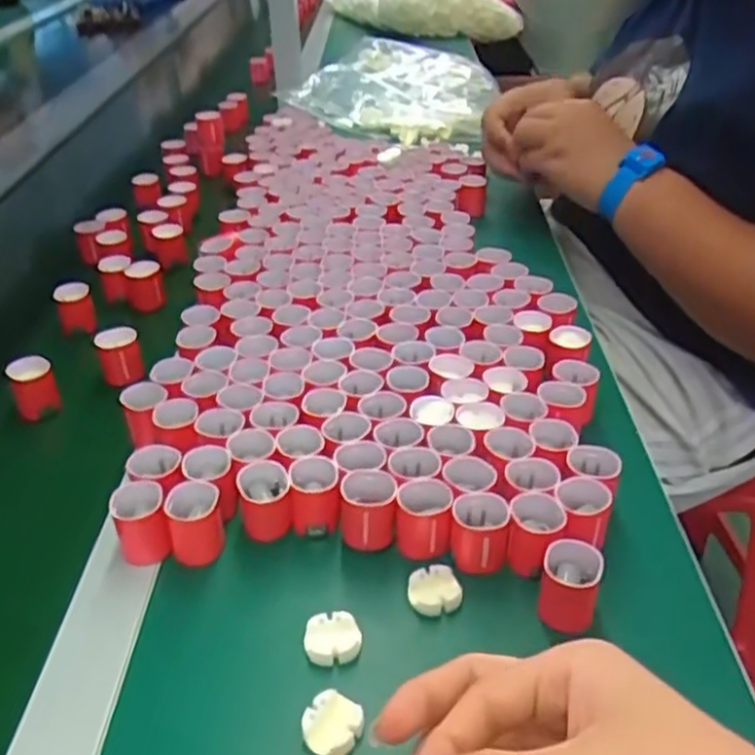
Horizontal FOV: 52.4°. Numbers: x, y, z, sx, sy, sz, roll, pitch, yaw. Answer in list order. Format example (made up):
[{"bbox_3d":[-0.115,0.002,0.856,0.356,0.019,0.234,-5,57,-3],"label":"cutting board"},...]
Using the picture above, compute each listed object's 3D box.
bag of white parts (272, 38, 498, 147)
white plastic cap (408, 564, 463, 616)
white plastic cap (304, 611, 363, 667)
[{"bbox_3d":[0.052,-0.462,1.219,0.287,0.065,0.417,9,35,13],"label":"bag of white parts"},{"bbox_3d":[0.030,0.112,0.404,0.028,0.010,0.024,-3,34,-4],"label":"white plastic cap"},{"bbox_3d":[-0.022,0.128,0.377,0.027,0.008,0.025,0,34,0],"label":"white plastic cap"}]

